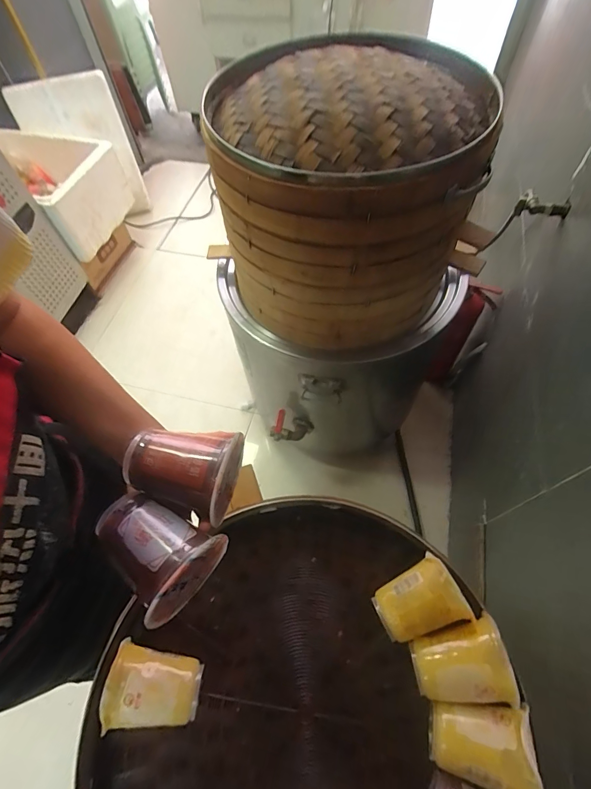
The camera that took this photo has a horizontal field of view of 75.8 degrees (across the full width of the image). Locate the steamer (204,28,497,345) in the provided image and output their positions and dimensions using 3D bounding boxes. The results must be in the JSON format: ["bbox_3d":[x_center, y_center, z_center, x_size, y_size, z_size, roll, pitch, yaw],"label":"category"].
[{"bbox_3d":[0.087,-0.390,0.772,0.492,0.401,0.431,26,65,17],"label":"steamer"}]

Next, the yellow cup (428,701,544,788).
[{"bbox_3d":[0.195,0.373,0.402,0.092,0.075,0.076,6,61,6],"label":"yellow cup"}]

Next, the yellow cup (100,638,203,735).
[{"bbox_3d":[-0.159,0.339,0.439,0.096,0.078,0.079,4,61,5],"label":"yellow cup"}]

